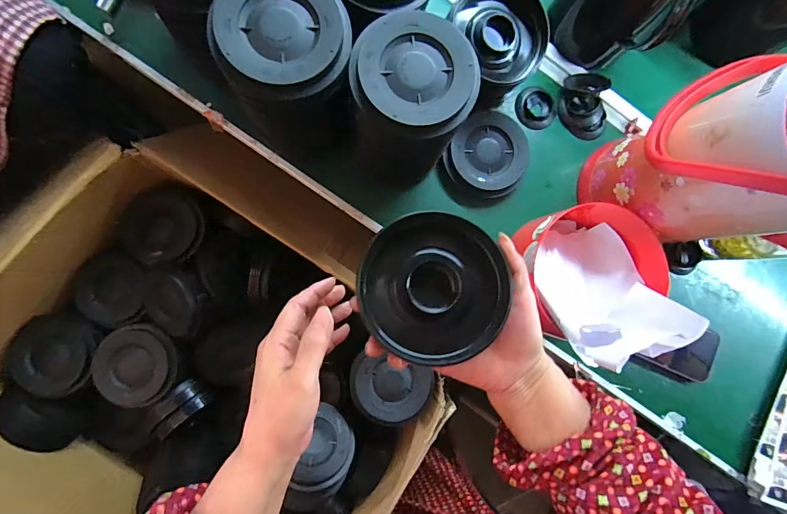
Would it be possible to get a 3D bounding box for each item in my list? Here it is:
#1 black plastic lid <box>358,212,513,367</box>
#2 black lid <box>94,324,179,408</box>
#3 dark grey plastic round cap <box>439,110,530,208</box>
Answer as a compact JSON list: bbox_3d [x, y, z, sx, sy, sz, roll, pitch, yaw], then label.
[{"bbox_3d":[0.032,0.023,0.326,0.119,0.038,0.118,0,87,-8],"label":"black plastic lid"},{"bbox_3d":[-0.395,0.163,0.600,0.117,0.022,0.115,0,87,-8],"label":"black lid"},{"bbox_3d":[0.126,-0.136,0.539,0.115,0.036,0.136,45,82,-3],"label":"dark grey plastic round cap"}]

